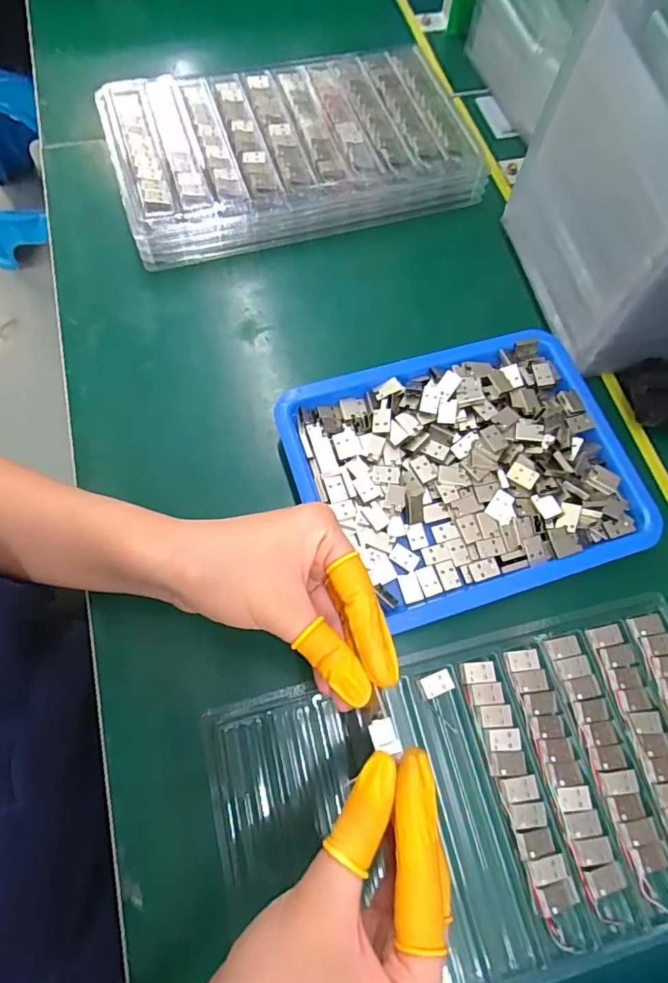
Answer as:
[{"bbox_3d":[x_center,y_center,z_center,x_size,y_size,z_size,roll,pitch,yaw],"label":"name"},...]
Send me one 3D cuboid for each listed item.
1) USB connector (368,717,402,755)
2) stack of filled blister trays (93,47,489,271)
[{"bbox_3d":[0.022,0.107,0.225,0.011,0.005,0.014,-17,70,-9],"label":"USB connector"},{"bbox_3d":[-0.035,-0.296,0.445,0.297,0.048,0.170,-14,70,-7],"label":"stack of filled blister trays"}]

